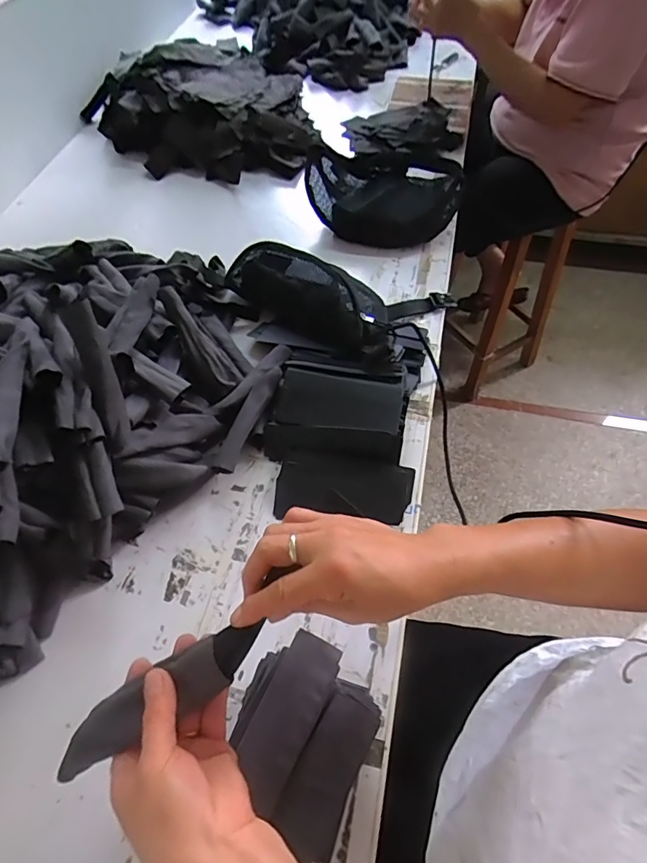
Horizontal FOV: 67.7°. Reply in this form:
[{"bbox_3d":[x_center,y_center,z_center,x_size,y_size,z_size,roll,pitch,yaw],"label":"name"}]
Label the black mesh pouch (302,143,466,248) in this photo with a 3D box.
[{"bbox_3d":[0.101,-0.403,0.836,0.265,0.096,0.137,9,58,8],"label":"black mesh pouch"}]

